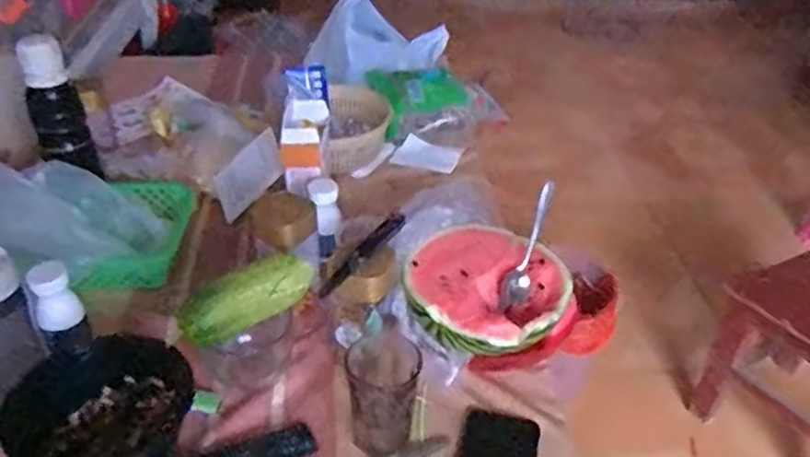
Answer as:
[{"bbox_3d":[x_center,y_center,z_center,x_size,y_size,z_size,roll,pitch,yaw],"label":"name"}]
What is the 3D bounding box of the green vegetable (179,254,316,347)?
[{"bbox_3d":[-0.160,0.069,0.710,0.145,0.045,0.042,-24,43,-31],"label":"green vegetable"}]

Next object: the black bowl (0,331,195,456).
[{"bbox_3d":[-0.287,0.174,0.673,0.126,0.076,0.156,20,40,23],"label":"black bowl"}]

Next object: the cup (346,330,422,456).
[{"bbox_3d":[-0.022,0.163,0.695,0.069,0.099,0.080,-1,36,-4],"label":"cup"}]

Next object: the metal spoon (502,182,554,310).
[{"bbox_3d":[0.143,0.016,0.781,0.027,0.028,0.150,18,80,20],"label":"metal spoon"}]

